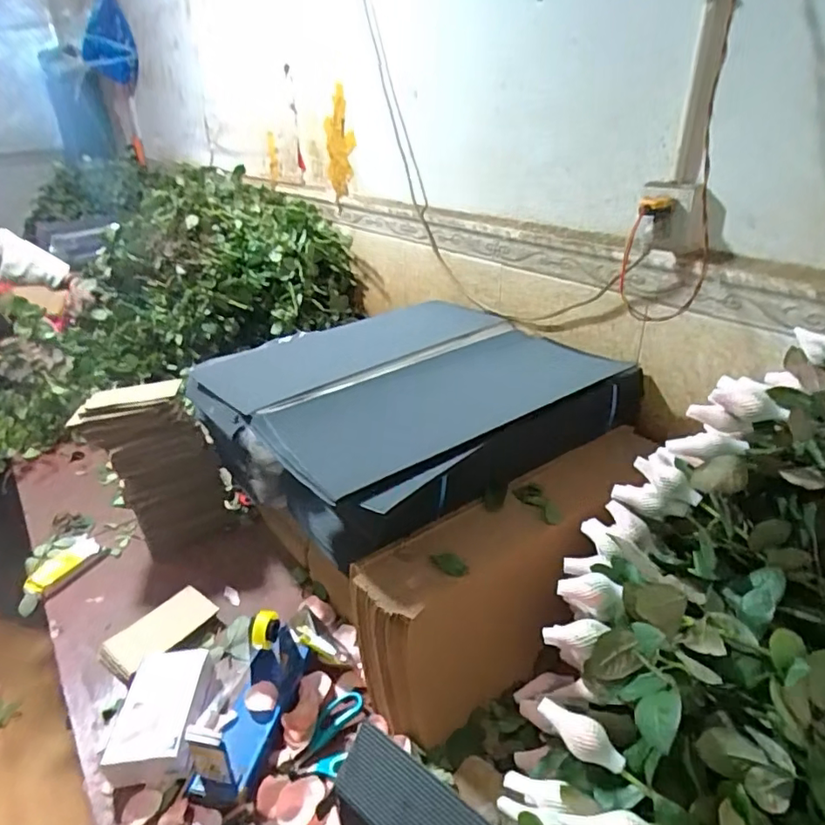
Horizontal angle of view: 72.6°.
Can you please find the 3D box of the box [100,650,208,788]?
[{"bbox_3d":[-0.314,0.378,0.706,0.094,0.078,0.142,-2,28,0],"label":"box"}]

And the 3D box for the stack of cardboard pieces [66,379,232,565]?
[{"bbox_3d":[-0.441,0.114,0.984,0.200,0.295,0.102,-10,30,-16],"label":"stack of cardboard pieces"}]

